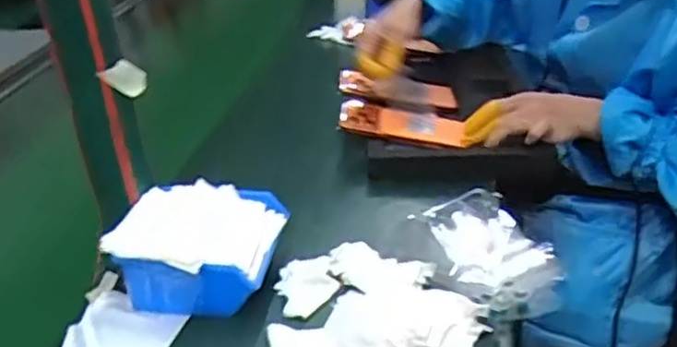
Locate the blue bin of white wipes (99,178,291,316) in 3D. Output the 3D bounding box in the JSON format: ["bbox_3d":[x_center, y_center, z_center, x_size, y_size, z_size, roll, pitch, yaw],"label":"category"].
[{"bbox_3d":[-0.129,0.071,0.653,0.142,0.072,0.129,2,31,11],"label":"blue bin of white wipes"}]

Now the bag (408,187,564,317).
[{"bbox_3d":[0.149,0.079,0.679,0.098,0.042,0.175,-13,31,-15],"label":"bag"}]

